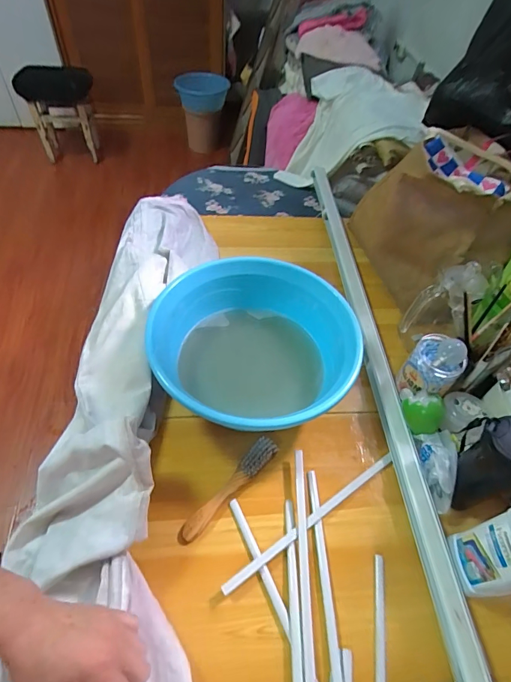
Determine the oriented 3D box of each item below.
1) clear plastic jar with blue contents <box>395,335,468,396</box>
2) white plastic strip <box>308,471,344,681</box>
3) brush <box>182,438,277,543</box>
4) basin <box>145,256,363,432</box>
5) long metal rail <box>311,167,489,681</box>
[{"bbox_3d":[0.311,0.045,0.702,0.087,0.098,0.080,-37,64,-28],"label":"clear plastic jar with blue contents"},{"bbox_3d":[0.101,0.378,0.526,0.019,0.013,0.408,1,53,-5],"label":"white plastic strip"},{"bbox_3d":[-0.036,0.230,0.628,0.034,0.021,0.197,35,57,19],"label":"brush"},{"bbox_3d":[-0.002,0.015,0.730,0.342,0.137,0.342,3,53,-3],"label":"basin"},{"bbox_3d":[0.236,0.062,0.758,0.041,0.045,1.356,0,53,-6],"label":"long metal rail"}]

